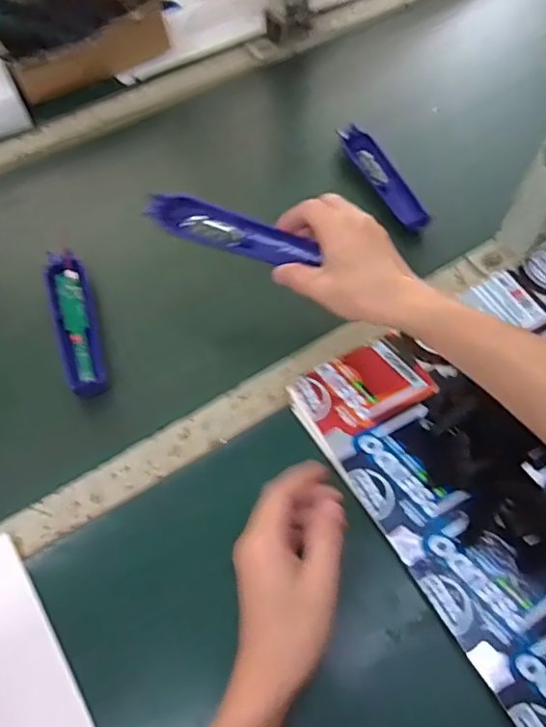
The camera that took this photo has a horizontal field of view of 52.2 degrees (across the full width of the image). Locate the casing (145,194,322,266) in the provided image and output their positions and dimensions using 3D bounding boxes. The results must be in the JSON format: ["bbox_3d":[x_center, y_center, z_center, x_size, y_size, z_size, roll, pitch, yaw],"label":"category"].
[{"bbox_3d":[-0.038,-0.119,0.502,0.154,0.010,0.036,19,83,6],"label":"casing"}]

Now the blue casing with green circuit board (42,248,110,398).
[{"bbox_3d":[-0.193,-0.044,0.546,0.039,0.023,0.161,-18,61,-8],"label":"blue casing with green circuit board"}]

